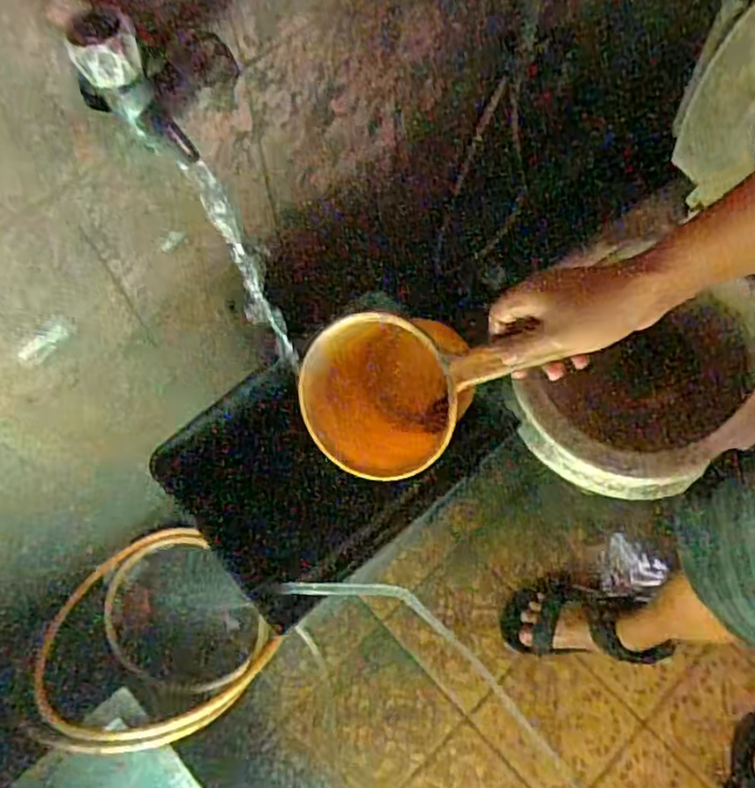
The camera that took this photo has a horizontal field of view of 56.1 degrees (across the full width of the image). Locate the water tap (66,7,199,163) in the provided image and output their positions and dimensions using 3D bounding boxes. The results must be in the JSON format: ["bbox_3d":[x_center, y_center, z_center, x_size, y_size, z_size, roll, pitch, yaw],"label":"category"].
[{"bbox_3d":[-0.180,-0.220,0.509,0.095,0.100,0.047,31,71,12],"label":"water tap"}]

